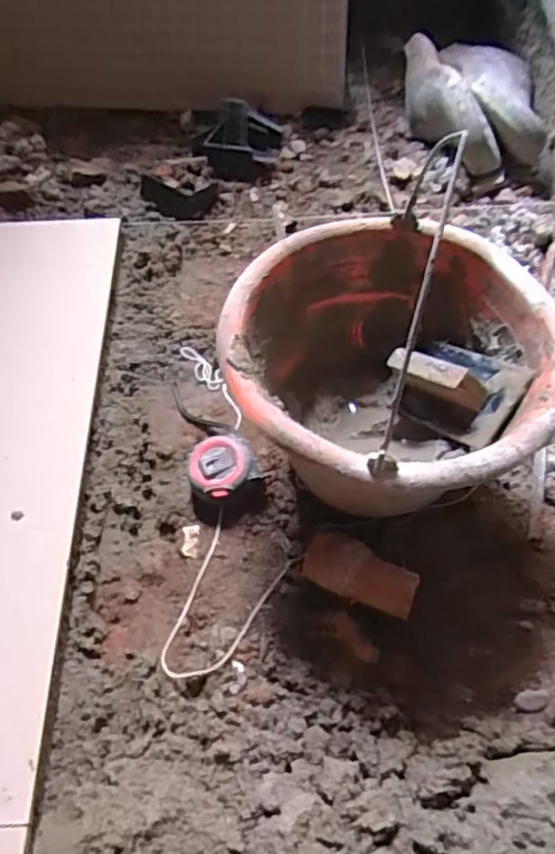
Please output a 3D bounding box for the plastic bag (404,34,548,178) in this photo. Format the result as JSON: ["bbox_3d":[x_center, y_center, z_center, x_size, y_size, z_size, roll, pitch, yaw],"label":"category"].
[{"bbox_3d":[0.250,-0.419,0.846,0.153,0.098,0.218,-9,57,-5],"label":"plastic bag"}]

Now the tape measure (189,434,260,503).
[{"bbox_3d":[-0.052,0.040,0.595,0.057,0.033,0.061,-18,57,-11],"label":"tape measure"}]

